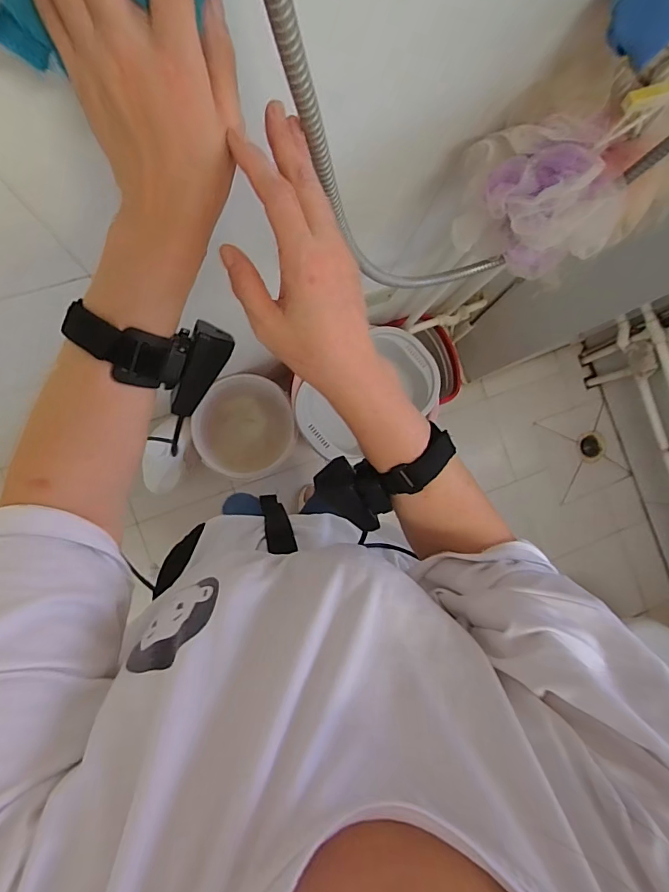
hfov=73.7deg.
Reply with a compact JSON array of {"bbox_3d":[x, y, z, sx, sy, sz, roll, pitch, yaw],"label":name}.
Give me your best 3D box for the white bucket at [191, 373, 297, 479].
[{"bbox_3d":[-0.266,-0.053,1.301,0.242,0.277,0.265,28,83,-5],"label":"white bucket"}]

